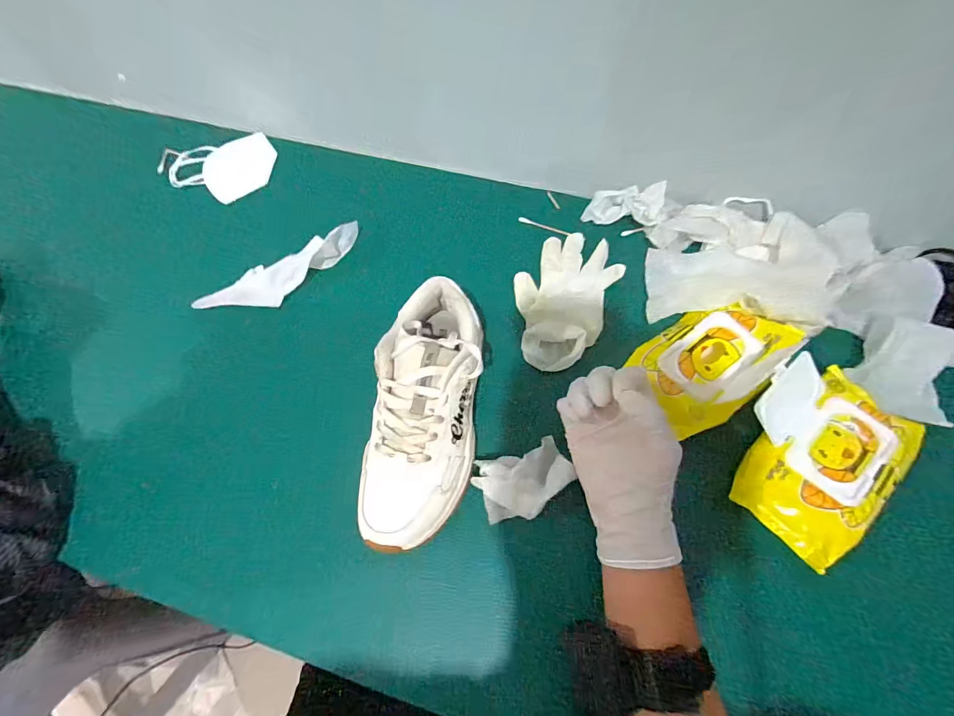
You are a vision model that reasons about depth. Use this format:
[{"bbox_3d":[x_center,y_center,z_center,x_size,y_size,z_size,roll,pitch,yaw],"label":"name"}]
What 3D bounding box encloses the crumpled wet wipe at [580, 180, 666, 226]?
[{"bbox_3d":[0.186,-0.193,0.518,0.097,0.034,0.035,2,62,26],"label":"crumpled wet wipe"}]

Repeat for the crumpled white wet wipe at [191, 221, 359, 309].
[{"bbox_3d":[-0.244,-0.112,0.513,0.211,0.033,0.065,-37,70,-15],"label":"crumpled white wet wipe"}]

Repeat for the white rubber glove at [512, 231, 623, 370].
[{"bbox_3d":[0.102,-0.074,0.486,0.109,0.027,0.184,23,66,10],"label":"white rubber glove"}]

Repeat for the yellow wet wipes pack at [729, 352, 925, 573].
[{"bbox_3d":[0.319,0.080,0.379,0.175,0.056,0.130,-40,71,-16],"label":"yellow wet wipes pack"}]

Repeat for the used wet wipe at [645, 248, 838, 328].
[{"bbox_3d":[0.289,-0.085,0.462,0.172,0.056,0.106,7,65,4],"label":"used wet wipe"}]

